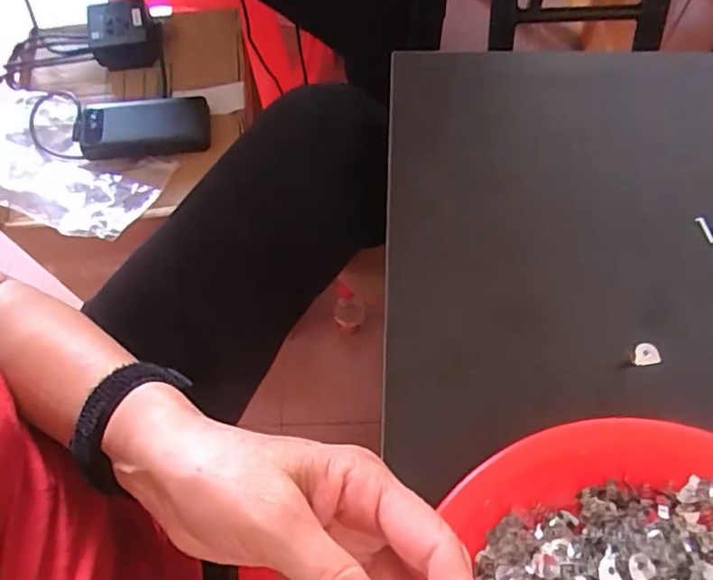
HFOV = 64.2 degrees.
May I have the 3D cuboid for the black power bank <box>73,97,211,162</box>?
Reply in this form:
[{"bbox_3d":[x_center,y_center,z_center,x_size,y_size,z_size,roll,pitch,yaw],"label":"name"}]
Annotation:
[{"bbox_3d":[-0.260,-0.196,0.688,0.156,0.023,0.070,-7,66,0],"label":"black power bank"}]

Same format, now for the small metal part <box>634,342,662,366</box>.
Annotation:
[{"bbox_3d":[0.158,0.035,0.311,0.014,0.007,0.011,-8,66,0],"label":"small metal part"}]

